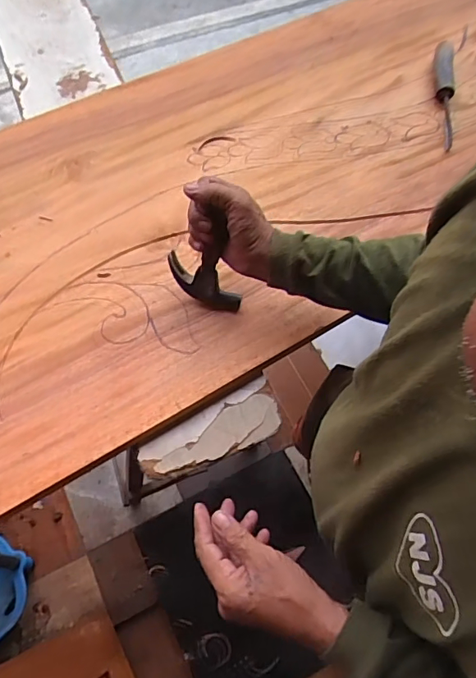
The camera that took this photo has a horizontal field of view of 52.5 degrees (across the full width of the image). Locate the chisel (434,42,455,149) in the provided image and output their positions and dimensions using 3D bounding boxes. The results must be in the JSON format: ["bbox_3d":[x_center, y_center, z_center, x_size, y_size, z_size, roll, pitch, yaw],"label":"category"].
[{"bbox_3d":[0.361,-0.433,0.842,0.037,0.039,0.252,9,65,4],"label":"chisel"}]

